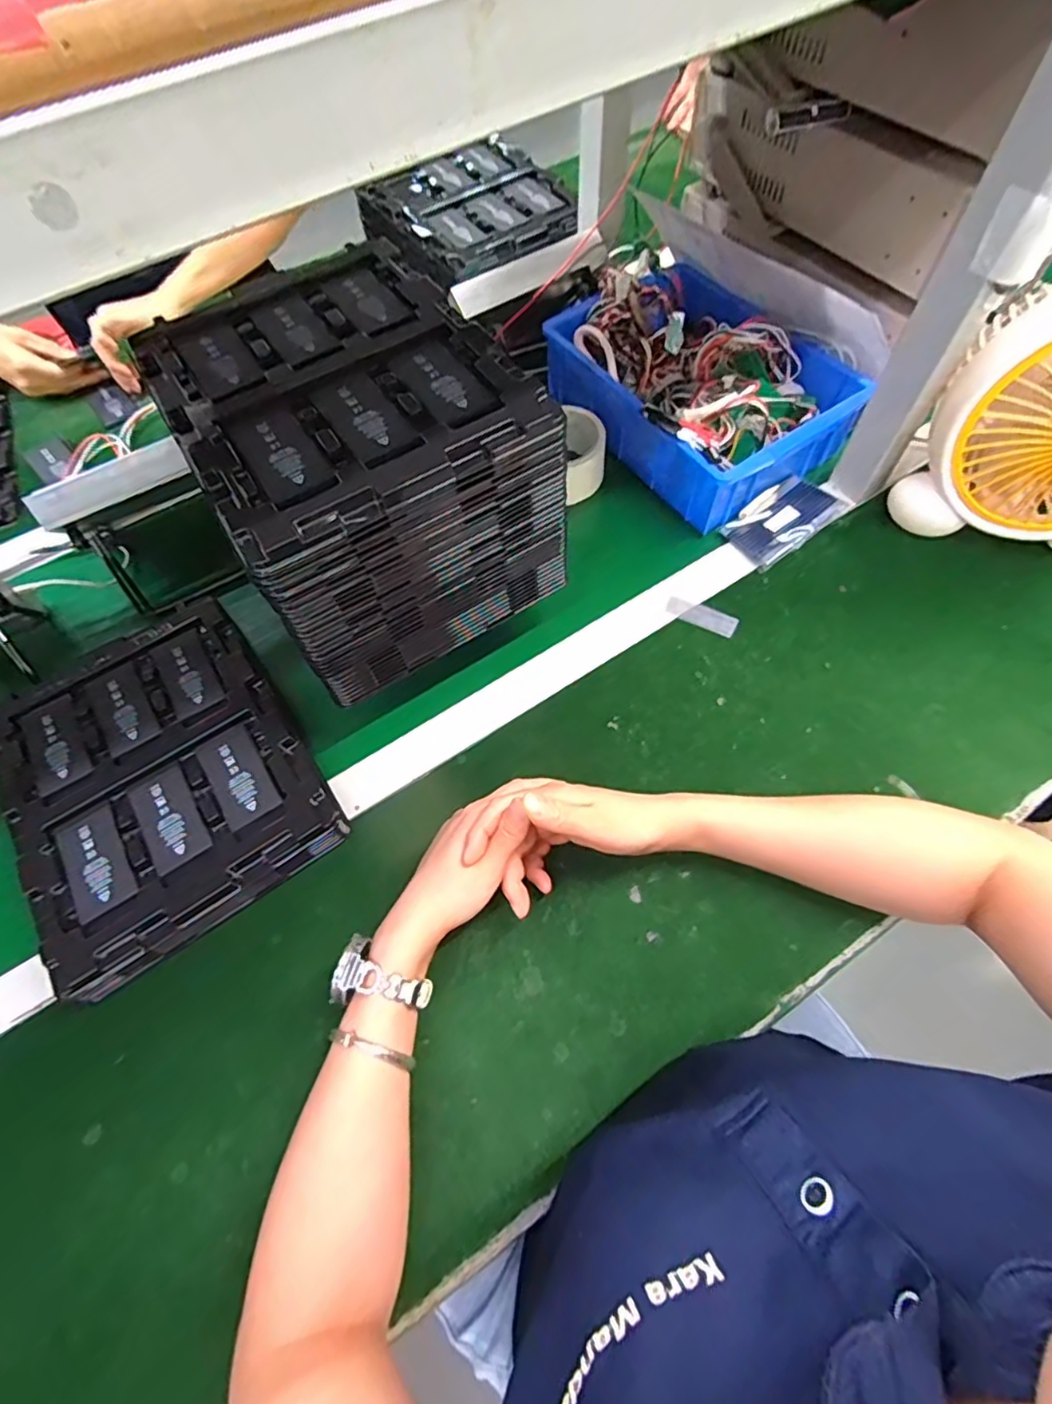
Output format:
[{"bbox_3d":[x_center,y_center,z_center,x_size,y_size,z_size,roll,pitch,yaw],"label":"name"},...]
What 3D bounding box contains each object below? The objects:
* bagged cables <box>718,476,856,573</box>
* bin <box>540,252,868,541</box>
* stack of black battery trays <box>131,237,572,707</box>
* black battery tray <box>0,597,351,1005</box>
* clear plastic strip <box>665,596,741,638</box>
[{"bbox_3d":[0.256,-0.186,0.617,0.112,0.017,0.072,-33,66,-14],"label":"bagged cables"},{"bbox_3d":[0.181,-0.351,0.660,0.224,0.099,0.314,-32,65,-13],"label":"bin"},{"bbox_3d":[-0.131,-0.187,0.485,0.213,0.159,0.271,-31,65,-13],"label":"stack of black battery trays"},{"bbox_3d":[-0.304,0.057,0.513,0.216,0.038,0.274,-32,66,-13],"label":"black battery tray"},{"bbox_3d":[0.165,-0.082,0.577,0.068,0.004,0.024,29,67,16],"label":"clear plastic strip"}]

